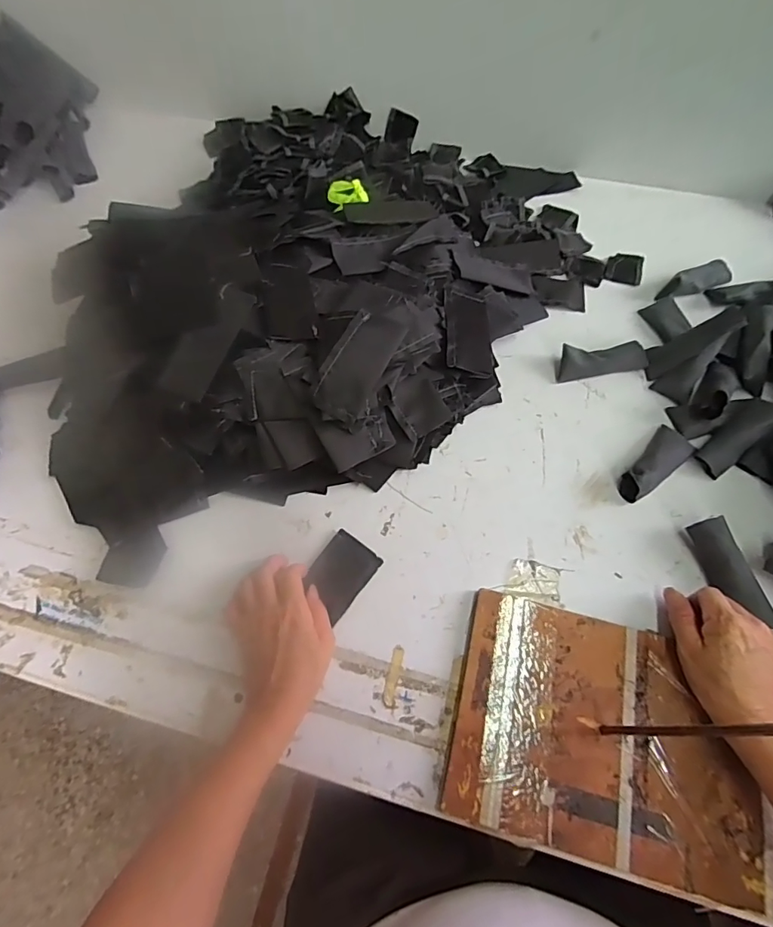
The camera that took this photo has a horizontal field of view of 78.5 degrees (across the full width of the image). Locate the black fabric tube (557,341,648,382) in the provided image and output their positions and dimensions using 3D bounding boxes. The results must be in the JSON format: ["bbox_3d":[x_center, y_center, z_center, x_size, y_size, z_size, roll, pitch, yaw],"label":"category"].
[{"bbox_3d":[0.256,-0.122,0.565,0.104,0.032,0.041,-9,63,-5],"label":"black fabric tube"}]

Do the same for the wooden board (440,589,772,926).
[{"bbox_3d":[0.188,0.224,0.391,0.254,0.008,0.177,13,63,6],"label":"wooden board"}]

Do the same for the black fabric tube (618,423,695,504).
[{"bbox_3d":[0.285,-0.002,0.498,0.103,0.030,0.039,-40,69,-19],"label":"black fabric tube"}]

